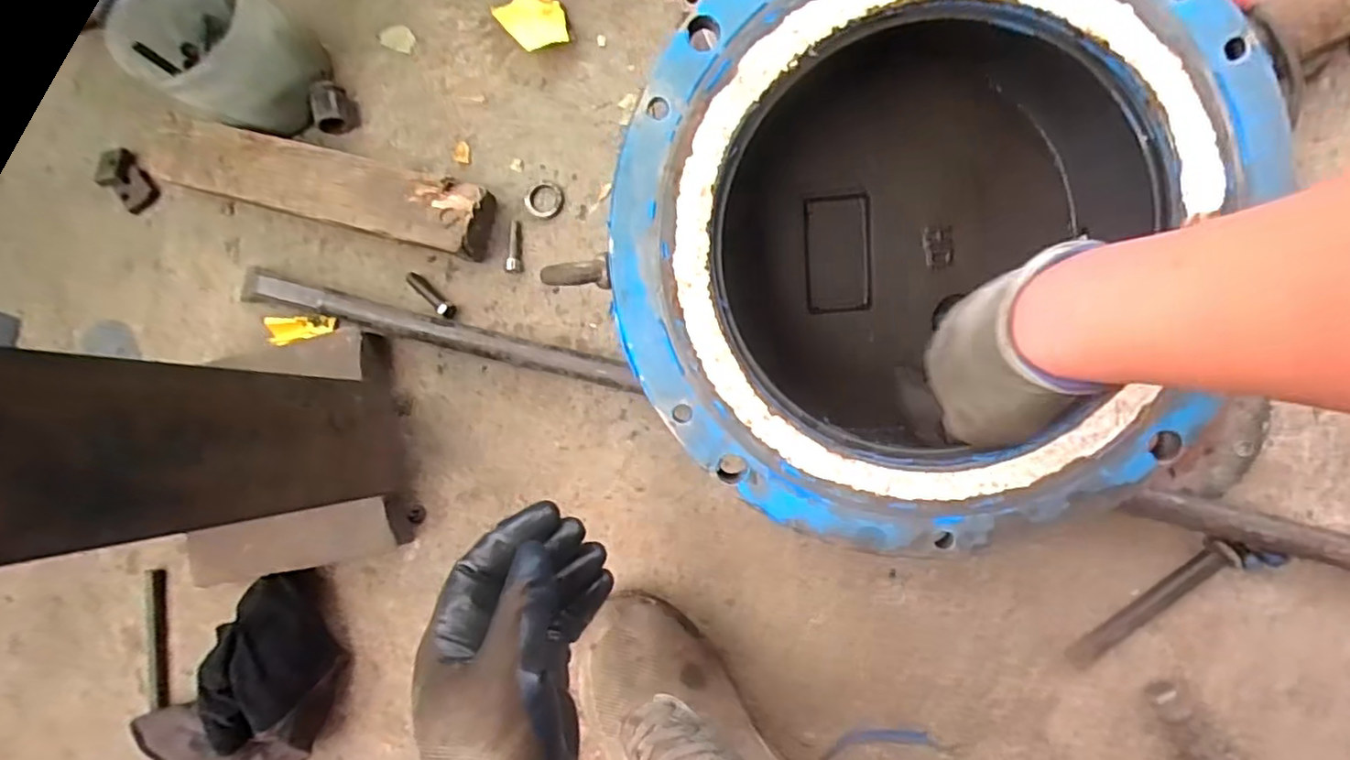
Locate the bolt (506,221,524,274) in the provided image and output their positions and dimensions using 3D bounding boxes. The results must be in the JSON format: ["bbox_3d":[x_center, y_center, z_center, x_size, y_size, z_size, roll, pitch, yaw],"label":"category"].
[{"bbox_3d":[-0.148,-0.122,0.600,0.016,0.007,0.051,-5,73,8],"label":"bolt"}]

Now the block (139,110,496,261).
[{"bbox_3d":[-0.334,-0.180,0.603,0.337,0.055,0.069,15,90,9],"label":"block"}]

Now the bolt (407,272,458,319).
[{"bbox_3d":[-0.228,-0.080,0.609,0.066,0.013,0.012,41,94,21],"label":"bolt"}]

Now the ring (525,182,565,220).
[{"bbox_3d":[-0.120,-0.166,0.599,0.034,0.007,0.033,0,87,8],"label":"ring"}]

